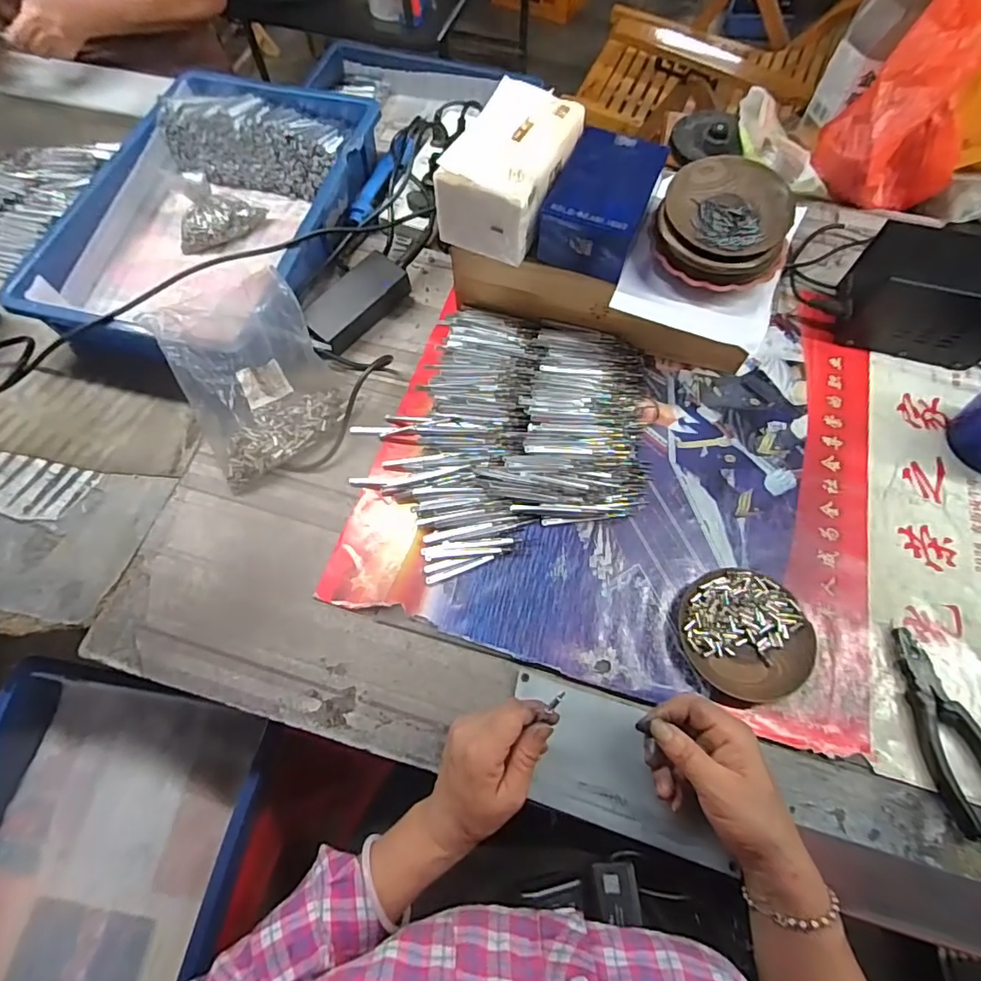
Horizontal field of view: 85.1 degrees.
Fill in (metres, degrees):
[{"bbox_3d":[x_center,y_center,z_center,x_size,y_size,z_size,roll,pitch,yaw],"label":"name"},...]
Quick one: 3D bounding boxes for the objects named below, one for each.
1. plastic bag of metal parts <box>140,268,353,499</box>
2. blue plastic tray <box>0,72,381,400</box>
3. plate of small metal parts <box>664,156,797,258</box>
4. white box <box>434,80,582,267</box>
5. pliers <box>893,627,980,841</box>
[{"bbox_3d":[-0.240,-0.114,0.539,0.149,0.126,0.138,-34,70,-14],"label":"plastic bag of metal parts"},{"bbox_3d":[-0.337,-0.344,0.664,0.288,0.091,0.439,17,67,8],"label":"blue plastic tray"},{"bbox_3d":[0.228,-0.273,0.510,0.113,0.025,0.104,0,66,0],"label":"plate of small metal parts"},{"bbox_3d":[0.024,-0.325,0.543,0.094,0.088,0.152,27,69,12],"label":"white box"},{"bbox_3d":[0.390,0.202,0.453,0.058,0.015,0.163,-9,66,-4],"label":"pliers"}]

